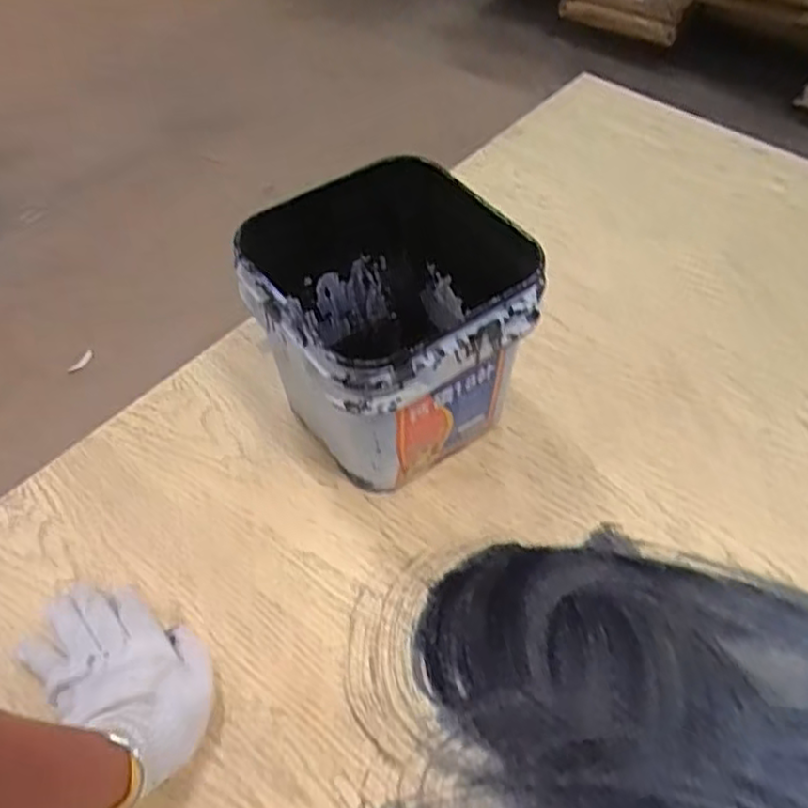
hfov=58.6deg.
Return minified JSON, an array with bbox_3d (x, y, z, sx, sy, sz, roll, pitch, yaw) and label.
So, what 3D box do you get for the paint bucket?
[{"bbox_3d":[-0.012,-0.068,0.667,0.216,0.201,0.222,-33,58,-21],"label":"paint bucket"}]

